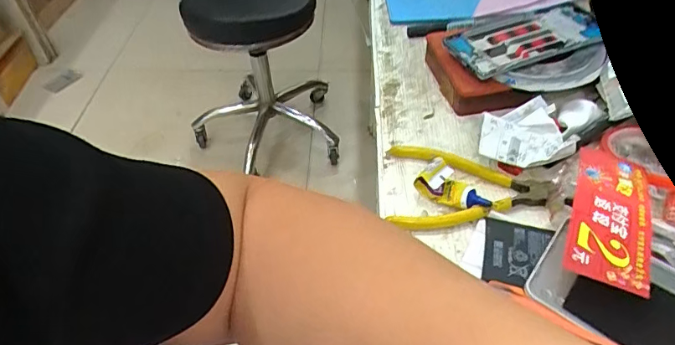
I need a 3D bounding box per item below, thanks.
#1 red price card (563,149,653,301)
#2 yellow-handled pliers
[{"bbox_3d":[0.195,0.027,0.341,0.051,0.010,0.129,21,47,16],"label":"red price card"},{"bbox_3d":[0.107,0.011,0.387,0.129,0.022,0.088,6,48,7],"label":"yellow-handled pliers"}]

